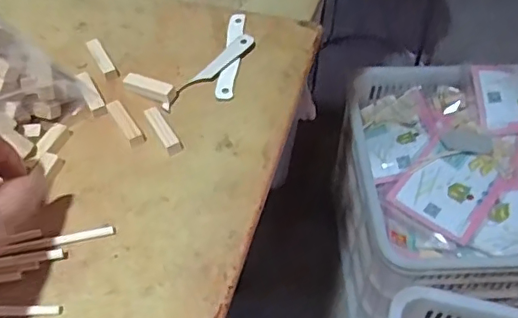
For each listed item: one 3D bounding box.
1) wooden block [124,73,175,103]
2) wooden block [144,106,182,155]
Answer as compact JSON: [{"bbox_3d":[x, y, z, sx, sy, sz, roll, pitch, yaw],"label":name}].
[{"bbox_3d":[-0.081,-0.053,0.423,0.040,0.011,0.012,20,54,15],"label":"wooden block"},{"bbox_3d":[-0.066,-0.021,0.395,0.011,0.007,0.040,-26,56,-20],"label":"wooden block"}]

